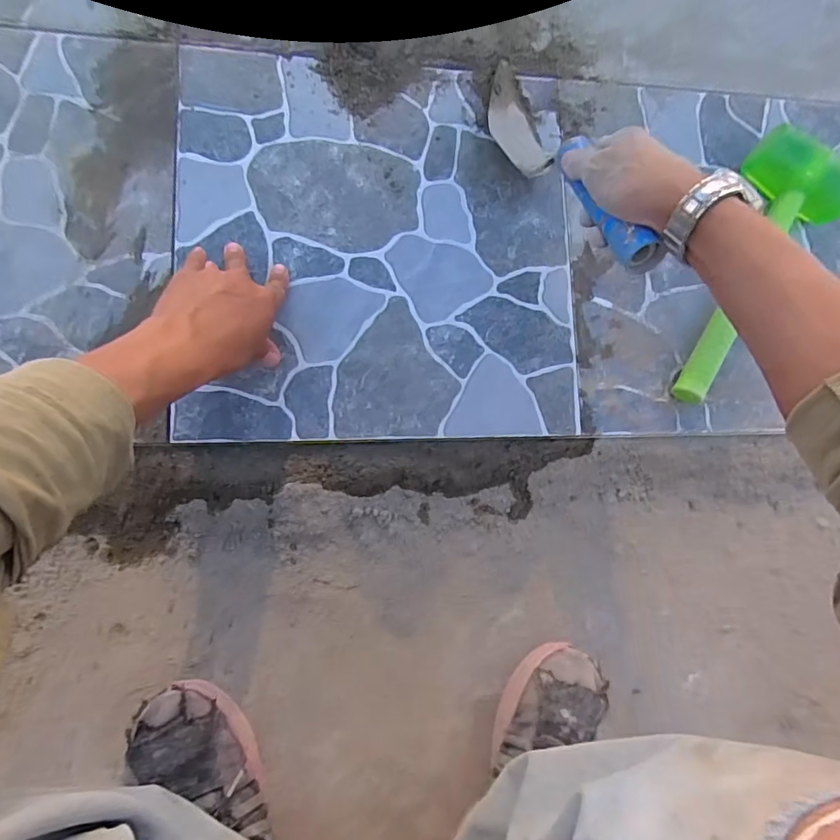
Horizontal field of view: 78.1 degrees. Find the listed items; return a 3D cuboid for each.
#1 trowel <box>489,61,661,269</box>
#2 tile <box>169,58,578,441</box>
[{"bbox_3d":[0.116,-0.245,0.487,0.067,0.051,0.322,-13,54,-7],"label":"trowel"},{"bbox_3d":[-0.038,-0.177,0.529,0.391,0.006,0.388,-1,83,-8],"label":"tile"}]

